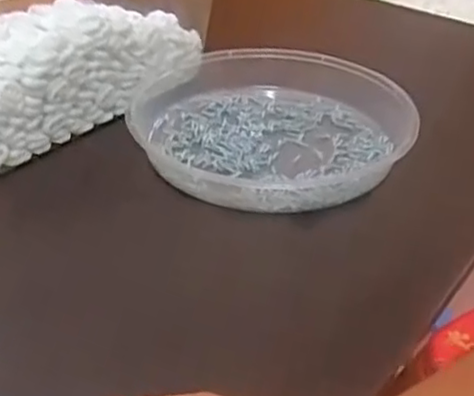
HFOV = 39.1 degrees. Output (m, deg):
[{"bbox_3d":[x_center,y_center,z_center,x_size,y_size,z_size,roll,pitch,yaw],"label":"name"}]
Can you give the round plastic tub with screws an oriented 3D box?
[{"bbox_3d":[0.029,-0.068,0.572,0.227,0.037,0.224,1,35,-1],"label":"round plastic tub with screws"}]

